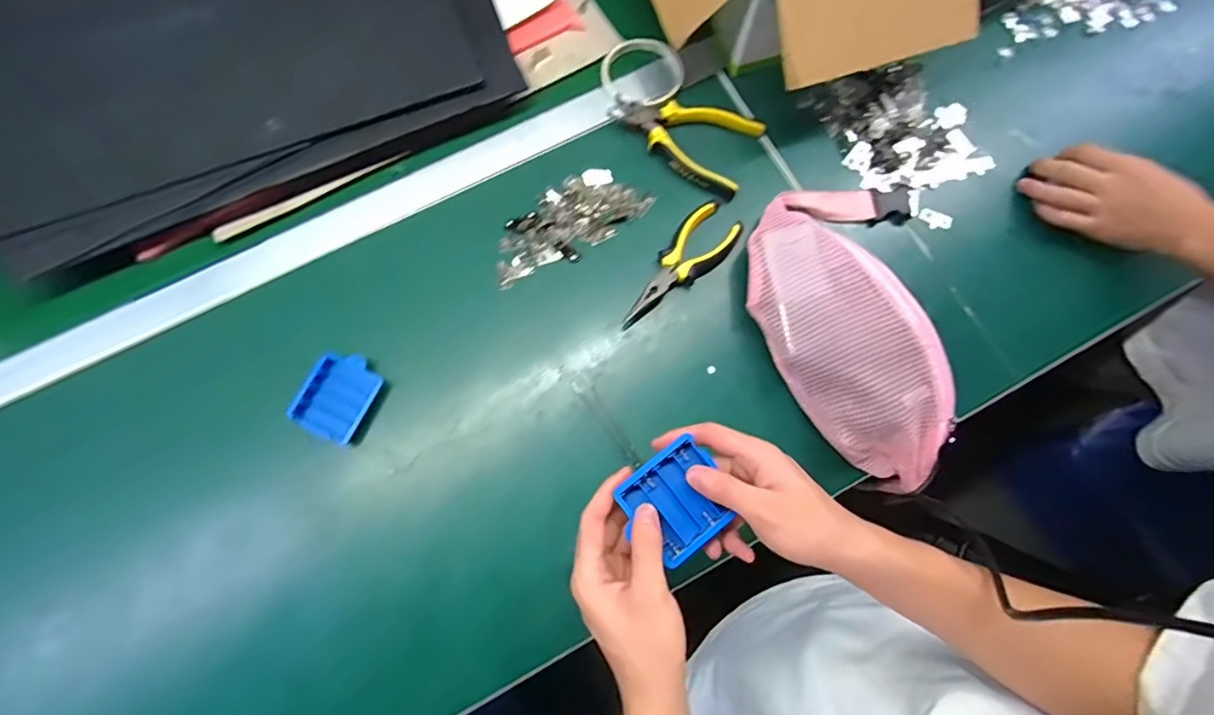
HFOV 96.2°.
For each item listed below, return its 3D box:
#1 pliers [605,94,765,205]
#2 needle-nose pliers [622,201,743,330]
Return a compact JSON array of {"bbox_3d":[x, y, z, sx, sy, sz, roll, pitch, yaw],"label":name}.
[{"bbox_3d":[0.087,-0.246,0.581,0.160,0.021,0.094,35,79,7],"label":"pliers"},{"bbox_3d":[0.076,-0.090,0.550,0.057,0.019,0.154,37,79,7],"label":"needle-nose pliers"}]

